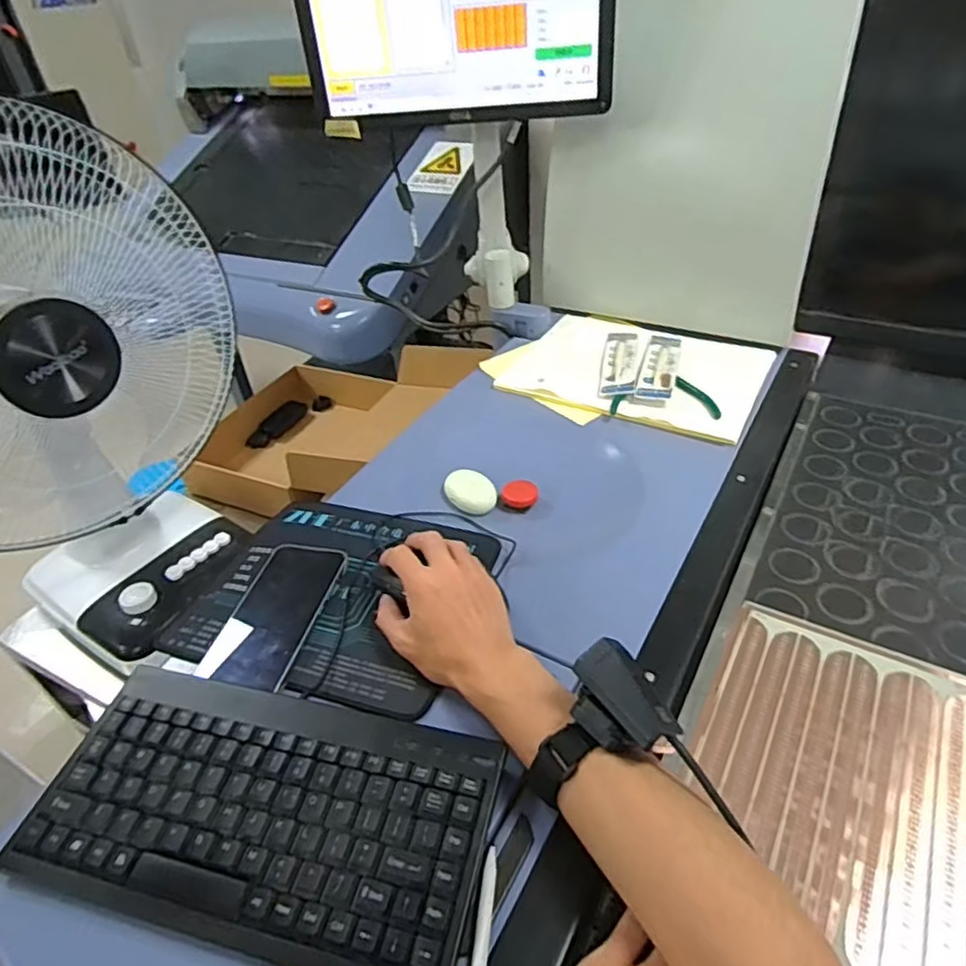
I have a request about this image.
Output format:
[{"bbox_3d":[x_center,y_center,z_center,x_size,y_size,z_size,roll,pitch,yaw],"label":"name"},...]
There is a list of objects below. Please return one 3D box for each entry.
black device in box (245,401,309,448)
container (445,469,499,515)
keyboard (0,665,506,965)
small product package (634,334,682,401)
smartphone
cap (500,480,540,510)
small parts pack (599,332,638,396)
[{"bbox_3d":[-0.425,-0.122,1.325,0.043,0.032,0.153,14,42,21],"label":"black device in box"},{"bbox_3d":[-0.013,0.009,0.702,0.049,0.015,0.063,-27,44,-26],"label":"container"},{"bbox_3d":[-0.142,0.211,0.409,0.286,0.028,0.142,7,40,12],"label":"keyboard"},{"bbox_3d":[0.233,-0.156,0.832,0.044,0.017,0.174,10,41,16],"label":"small product package"},{"bbox_3d":[-0.177,0.110,0.549,0.077,0.013,0.146,6,40,12],"label":"smartphone"},{"bbox_3d":[0.041,0.012,0.696,0.038,0.010,0.038,-2,39,2],"label":"cap"},{"bbox_3d":[0.184,-0.165,0.848,0.043,0.014,0.174,5,40,11],"label":"small parts pack"}]

